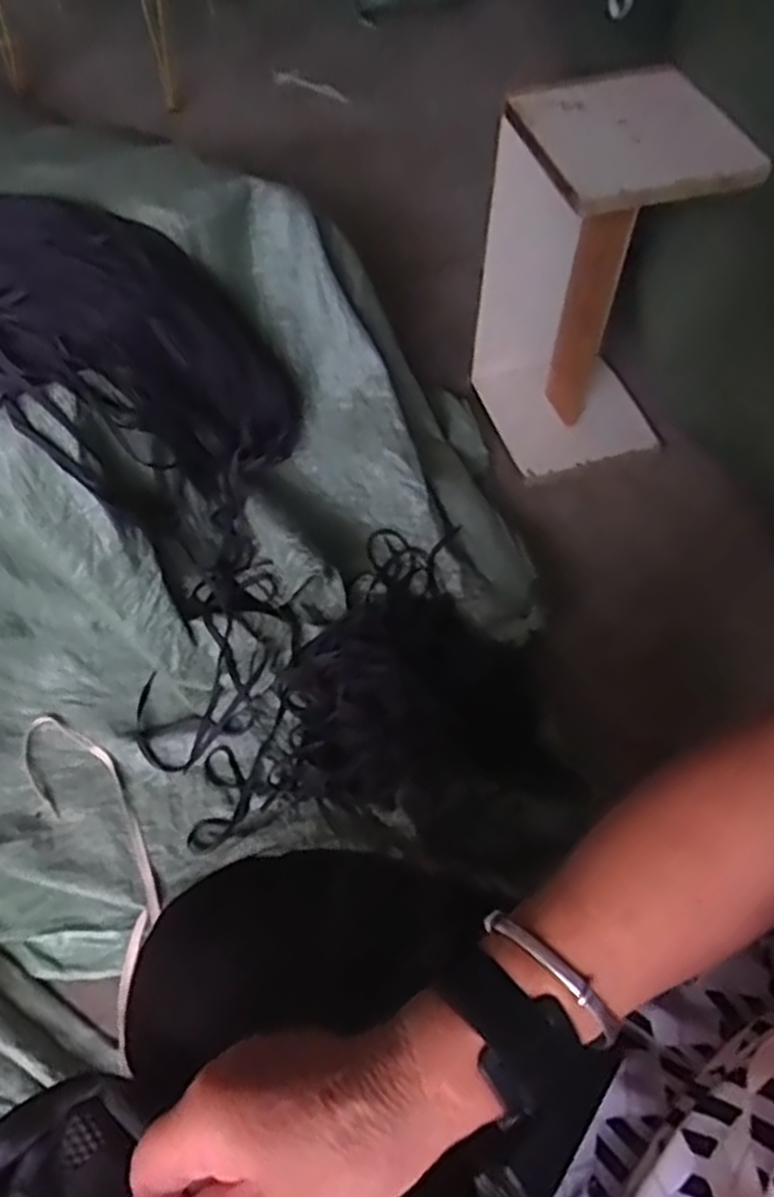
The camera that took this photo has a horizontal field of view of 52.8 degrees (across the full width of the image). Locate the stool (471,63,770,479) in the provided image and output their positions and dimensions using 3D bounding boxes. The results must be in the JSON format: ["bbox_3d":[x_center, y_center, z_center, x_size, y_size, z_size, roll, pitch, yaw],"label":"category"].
[{"bbox_3d":[0.250,-0.355,0.945,0.220,0.433,0.197,-14,60,-9],"label":"stool"}]

